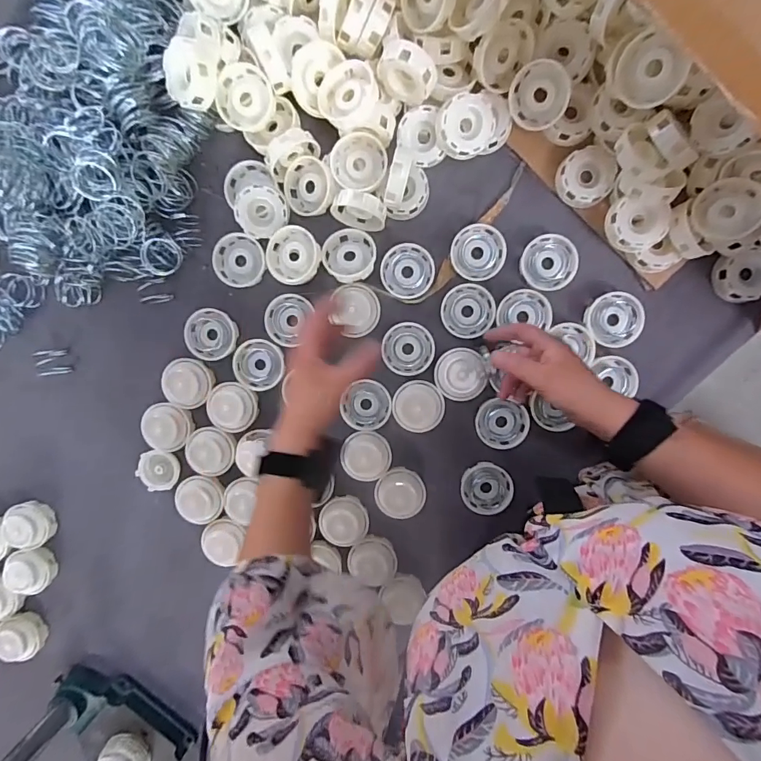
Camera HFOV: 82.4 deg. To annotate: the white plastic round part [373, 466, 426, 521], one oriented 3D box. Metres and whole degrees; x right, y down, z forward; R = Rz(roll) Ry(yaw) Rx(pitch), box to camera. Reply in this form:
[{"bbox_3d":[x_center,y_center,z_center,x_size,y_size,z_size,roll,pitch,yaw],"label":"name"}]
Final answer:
[{"bbox_3d":[0.025,0.137,0.529,0.060,0.029,0.053,5,96,1],"label":"white plastic round part"}]

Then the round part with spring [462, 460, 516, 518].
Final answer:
[{"bbox_3d":[0.131,0.134,0.535,0.059,0.012,0.062,0,96,2],"label":"round part with spring"}]

